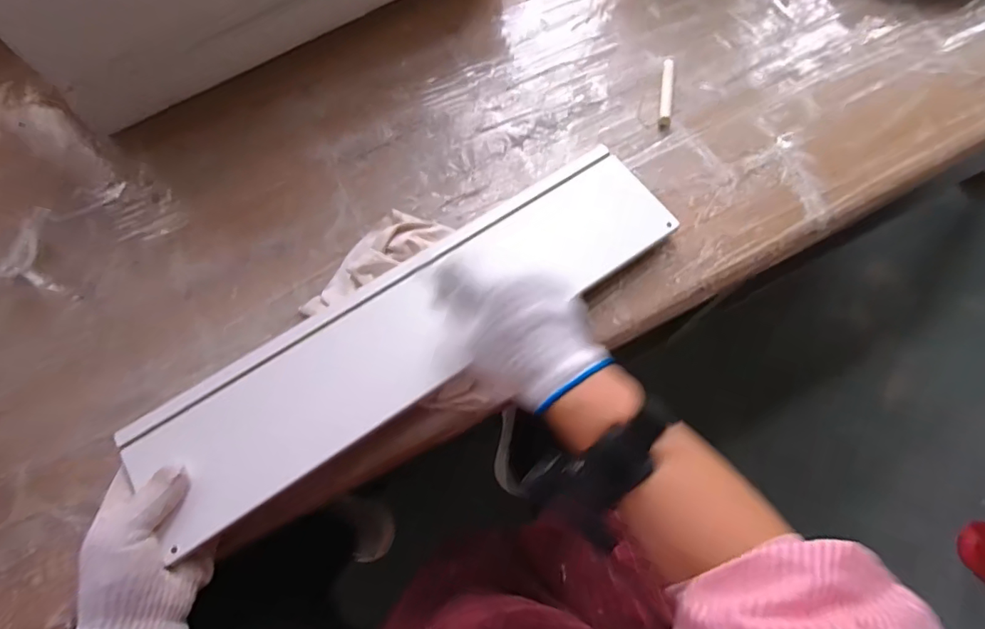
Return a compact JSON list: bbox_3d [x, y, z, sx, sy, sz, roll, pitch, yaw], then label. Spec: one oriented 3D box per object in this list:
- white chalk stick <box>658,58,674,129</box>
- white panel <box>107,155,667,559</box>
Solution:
[{"bbox_3d":[0.186,-0.238,0.547,0.013,0.009,0.084,9,74,4],"label":"white chalk stick"},{"bbox_3d":[-0.063,0.010,0.461,0.503,0.019,0.116,-34,76,-11],"label":"white panel"}]

